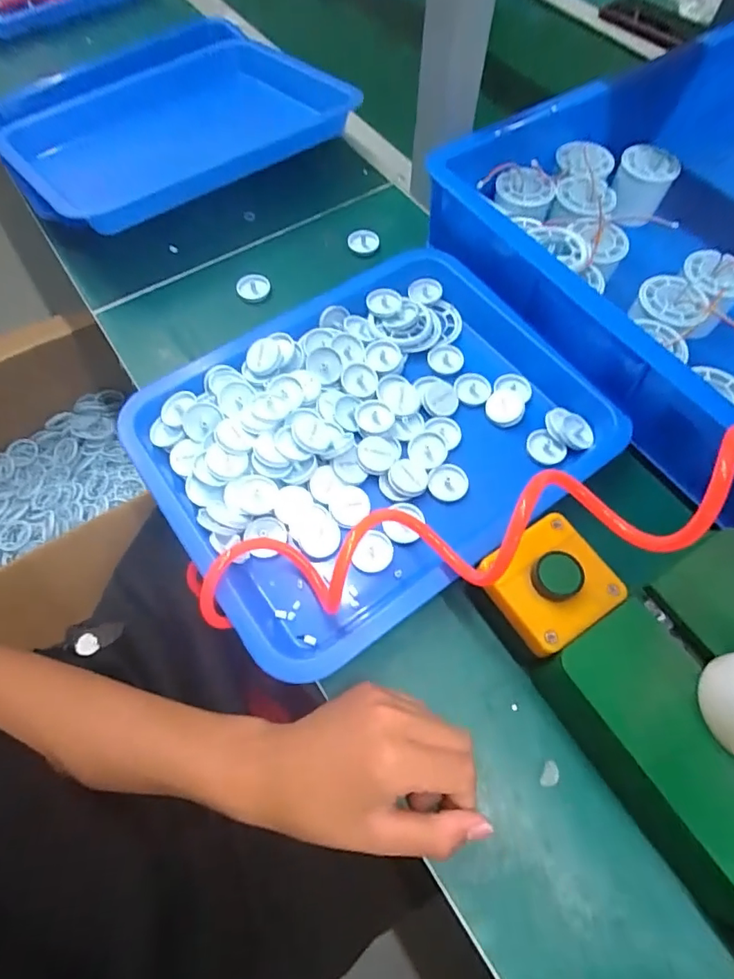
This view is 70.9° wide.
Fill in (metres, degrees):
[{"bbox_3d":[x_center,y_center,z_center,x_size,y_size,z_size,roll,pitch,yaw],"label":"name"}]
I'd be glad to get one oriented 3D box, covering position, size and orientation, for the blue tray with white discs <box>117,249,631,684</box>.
[{"bbox_3d":[0.017,-0.050,0.407,0.346,0.070,0.260,-31,67,-15],"label":"blue tray with white discs"}]

